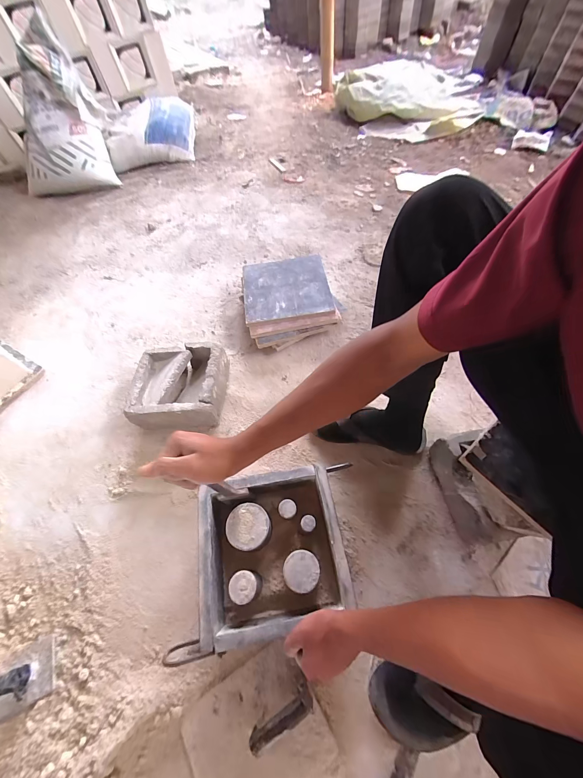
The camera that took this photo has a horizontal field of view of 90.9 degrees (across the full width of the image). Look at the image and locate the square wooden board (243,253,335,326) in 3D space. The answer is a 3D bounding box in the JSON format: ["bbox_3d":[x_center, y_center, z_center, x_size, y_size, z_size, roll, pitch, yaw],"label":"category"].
[{"bbox_3d":[-0.016,-0.301,0.846,0.247,0.015,0.242,-10,58,1],"label":"square wooden board"}]

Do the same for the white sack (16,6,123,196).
[{"bbox_3d":[-1.024,-1.144,1.220,0.452,0.489,0.228,-31,64,-15],"label":"white sack"}]

